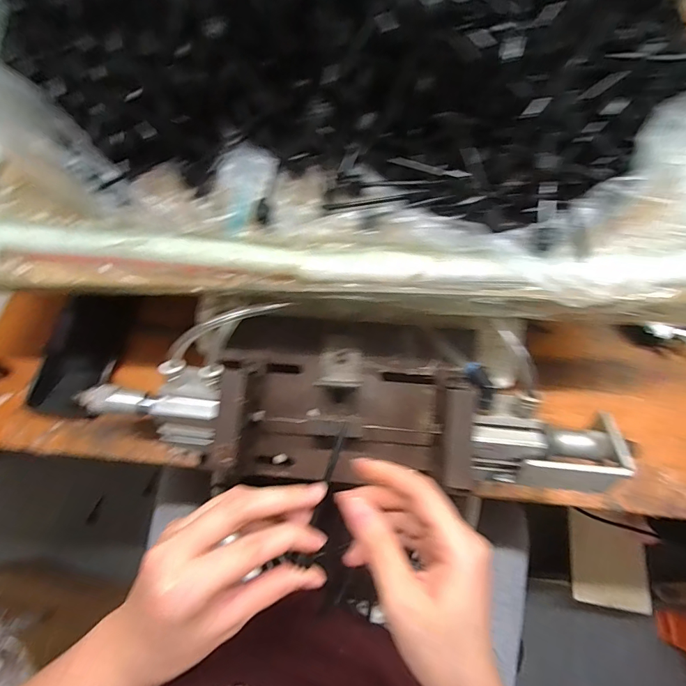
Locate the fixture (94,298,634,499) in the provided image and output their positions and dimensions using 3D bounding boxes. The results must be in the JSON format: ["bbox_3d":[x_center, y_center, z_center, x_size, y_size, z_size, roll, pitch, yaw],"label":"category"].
[{"bbox_3d":[0.007,0.039,0.347,0.437,0.112,0.153,4,66,3],"label":"fixture"}]

